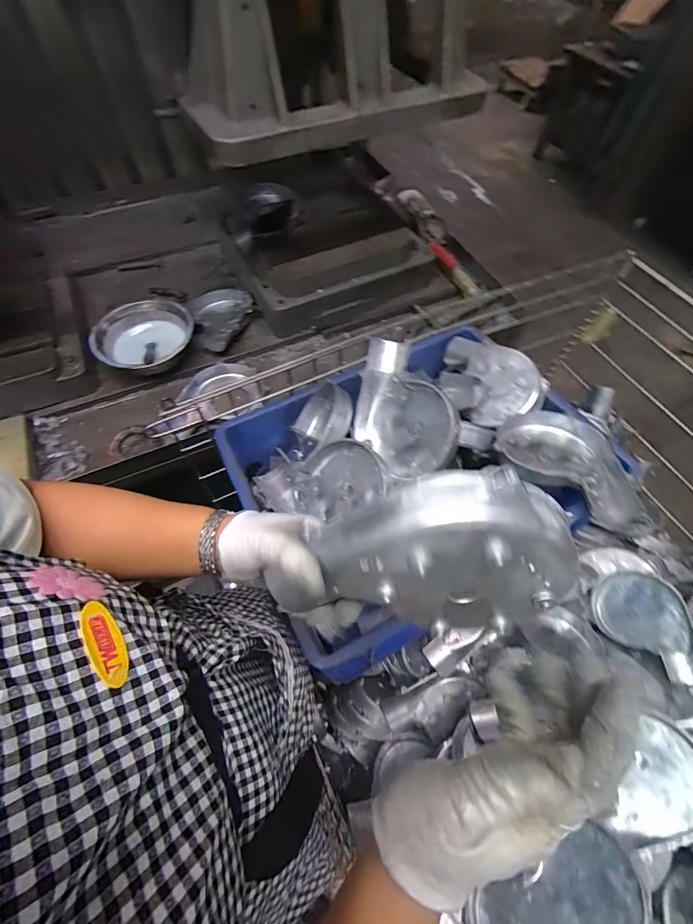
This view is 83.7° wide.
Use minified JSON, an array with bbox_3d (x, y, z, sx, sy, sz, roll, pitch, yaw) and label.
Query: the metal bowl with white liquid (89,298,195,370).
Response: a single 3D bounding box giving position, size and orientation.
[{"bbox_3d":[-0.409,-0.258,0.804,0.187,0.063,0.201,1,61,-2],"label":"metal bowl with white liquid"}]

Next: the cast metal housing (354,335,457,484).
[{"bbox_3d":[0.075,-0.069,0.551,0.065,0.125,0.193,-4,56,-57],"label":"cast metal housing"}]

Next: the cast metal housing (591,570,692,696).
[{"bbox_3d":[0.583,0.329,0.747,0.064,0.148,0.220,29,45,-38],"label":"cast metal housing"}]

